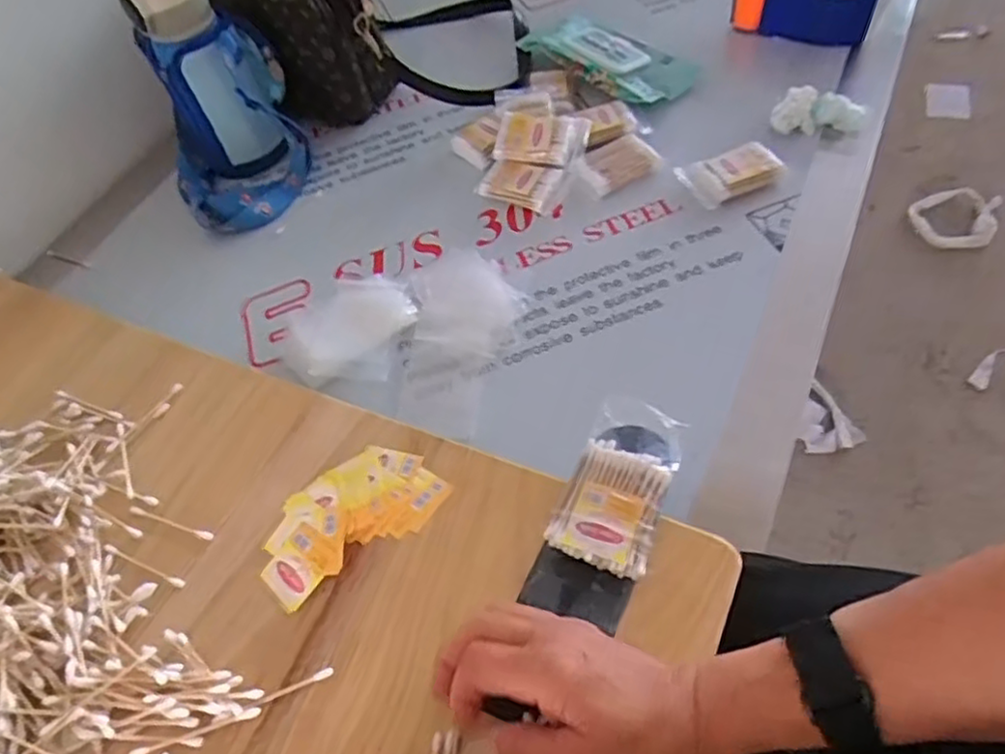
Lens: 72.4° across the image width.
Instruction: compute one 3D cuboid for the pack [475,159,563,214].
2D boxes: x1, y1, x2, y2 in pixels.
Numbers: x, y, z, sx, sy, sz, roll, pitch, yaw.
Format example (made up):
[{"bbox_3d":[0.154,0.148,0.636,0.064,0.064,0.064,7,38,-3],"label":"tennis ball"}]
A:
[{"bbox_3d":[0.017,-0.199,0.706,0.078,0.015,0.050,16,70,15],"label":"pack"}]

